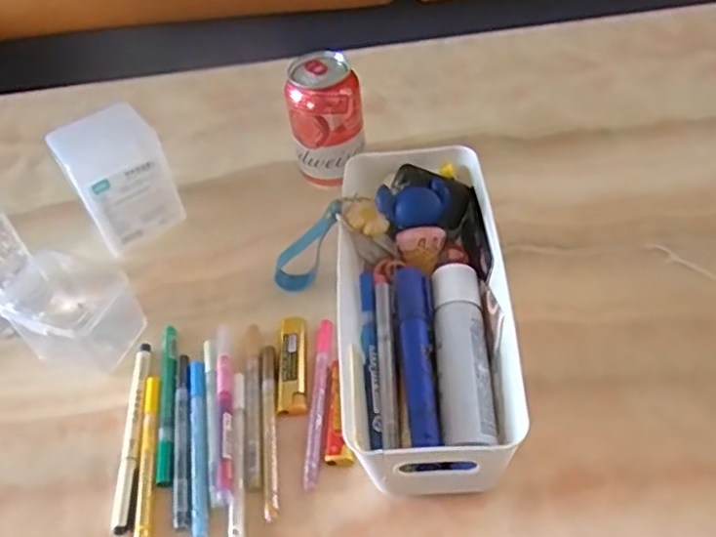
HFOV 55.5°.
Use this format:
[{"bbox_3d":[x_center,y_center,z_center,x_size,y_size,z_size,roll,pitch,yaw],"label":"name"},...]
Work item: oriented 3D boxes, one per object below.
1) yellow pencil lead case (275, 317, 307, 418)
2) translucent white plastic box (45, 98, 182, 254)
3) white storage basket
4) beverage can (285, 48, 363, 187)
[{"bbox_3d":[-0.048,0.069,0.496,0.022,0.005,0.079,-5,47,2],"label":"yellow pencil lead case"},{"bbox_3d":[-0.201,-0.077,0.582,0.077,0.104,0.048,-34,52,-23],"label":"translucent white plastic box"},{"bbox_3d":[0.044,0.029,0.475,0.110,0.089,0.250,-5,47,3],"label":"white storage basket"},{"bbox_3d":[-0.027,-0.132,0.611,0.059,0.106,0.058,-4,47,4],"label":"beverage can"}]

